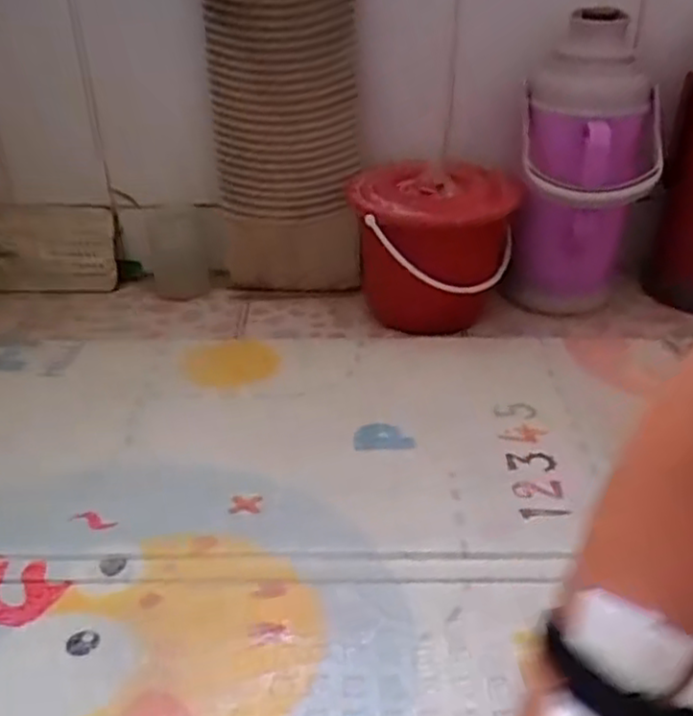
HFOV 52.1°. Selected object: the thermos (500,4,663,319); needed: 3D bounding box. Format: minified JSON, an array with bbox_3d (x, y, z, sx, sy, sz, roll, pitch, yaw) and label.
[{"bbox_3d":[0.298,-0.220,0.889,0.155,0.358,0.138,11,33,16],"label":"thermos"}]

